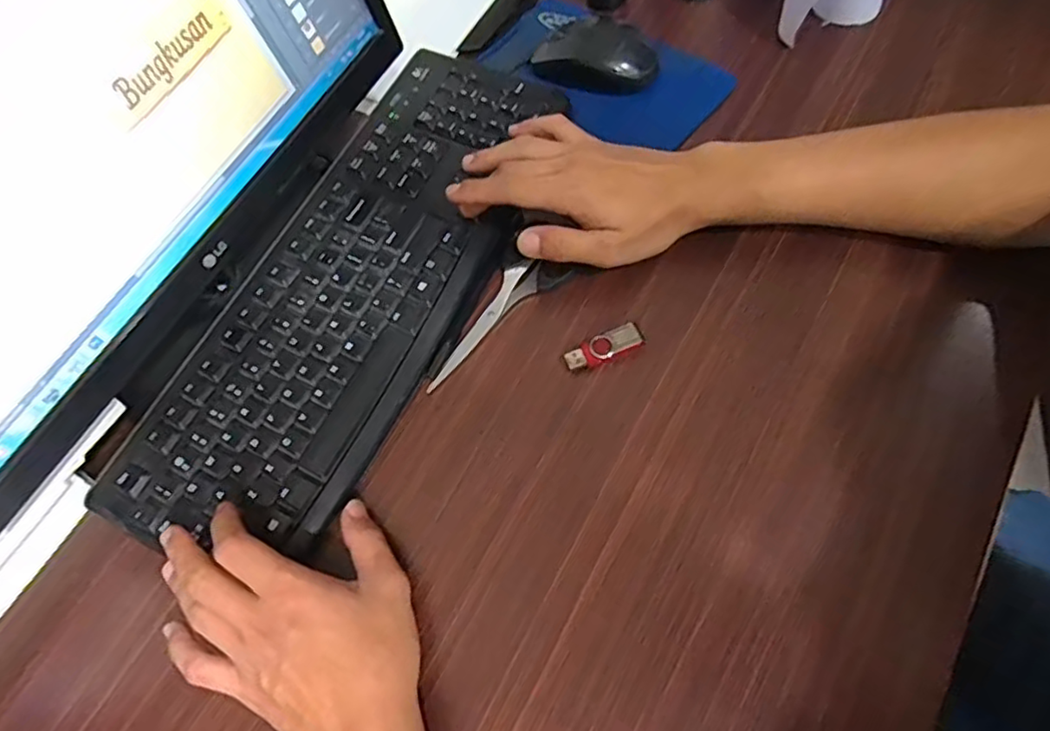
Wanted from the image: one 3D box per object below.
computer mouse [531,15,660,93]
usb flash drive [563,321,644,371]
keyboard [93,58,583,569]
[{"bbox_3d":[0.061,-0.269,0.536,0.112,0.034,0.051,19,66,15],"label":"computer mouse"},{"bbox_3d":[0.053,-0.012,0.422,0.053,0.013,0.018,-20,67,-5],"label":"usb flash drive"},{"bbox_3d":[-0.122,-0.065,0.463,0.153,0.017,0.423,22,71,12],"label":"keyboard"}]

